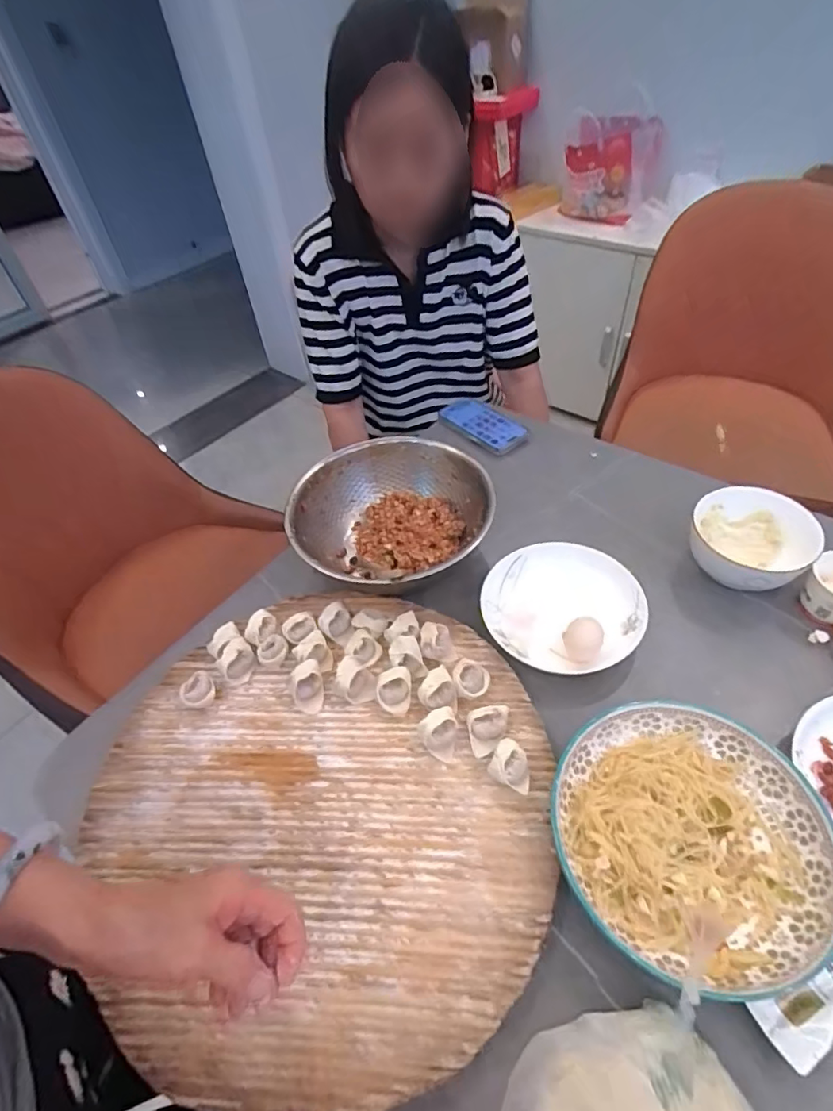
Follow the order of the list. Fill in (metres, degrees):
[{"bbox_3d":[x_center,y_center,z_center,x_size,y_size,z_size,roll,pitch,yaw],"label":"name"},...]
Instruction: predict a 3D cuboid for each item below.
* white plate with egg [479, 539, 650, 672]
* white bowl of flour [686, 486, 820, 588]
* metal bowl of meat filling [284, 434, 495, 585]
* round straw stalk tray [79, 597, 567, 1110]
[{"bbox_3d":[0.165,0.052,0.615,0.168,0.033,0.165,-3,48,4],"label":"white plate with egg"},{"bbox_3d":[0.389,-0.017,0.641,0.126,0.067,0.129,-3,48,4],"label":"white bowl of flour"},{"bbox_3d":[-0.024,-0.043,0.699,0.233,0.103,0.228,-3,48,4],"label":"metal bowl of meat filling"},{"bbox_3d":[-0.091,0.216,0.495,0.411,0.029,0.404,-3,49,4],"label":"round straw stalk tray"}]

